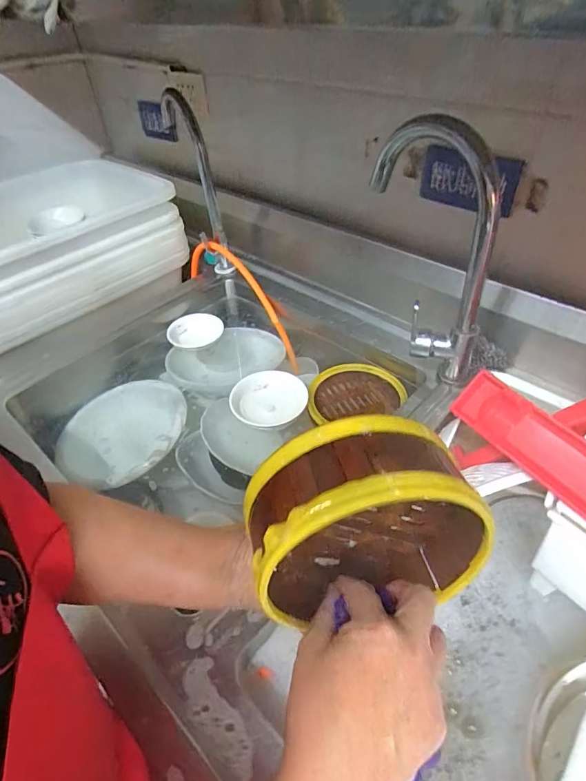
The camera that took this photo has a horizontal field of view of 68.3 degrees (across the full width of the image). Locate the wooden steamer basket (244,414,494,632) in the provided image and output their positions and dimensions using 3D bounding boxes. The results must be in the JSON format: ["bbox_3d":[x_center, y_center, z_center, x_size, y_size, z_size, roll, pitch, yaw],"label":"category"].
[{"bbox_3d":[0.055,0.098,0.311,0.161,0.154,0.078,-9,44,-7],"label":"wooden steamer basket"}]

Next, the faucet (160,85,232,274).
[{"bbox_3d":[-0.190,-0.415,0.888,0.075,0.322,0.154,-14,45,-12],"label":"faucet"}]

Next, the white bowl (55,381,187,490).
[{"bbox_3d":[-0.284,0.066,0.722,0.213,0.041,0.203,-1,43,1],"label":"white bowl"}]

